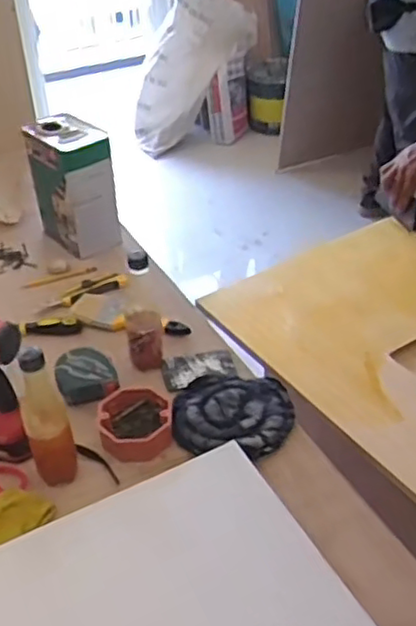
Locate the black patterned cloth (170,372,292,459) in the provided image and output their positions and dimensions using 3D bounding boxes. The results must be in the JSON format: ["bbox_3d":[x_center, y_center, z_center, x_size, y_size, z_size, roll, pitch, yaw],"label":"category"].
[{"bbox_3d":[0.035,0.150,0.966,0.164,0.045,0.154,7,39,11],"label":"black patterned cloth"}]

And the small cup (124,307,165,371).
[{"bbox_3d":[-0.097,0.042,1.047,0.057,0.093,0.052,0,38,0],"label":"small cup"}]

